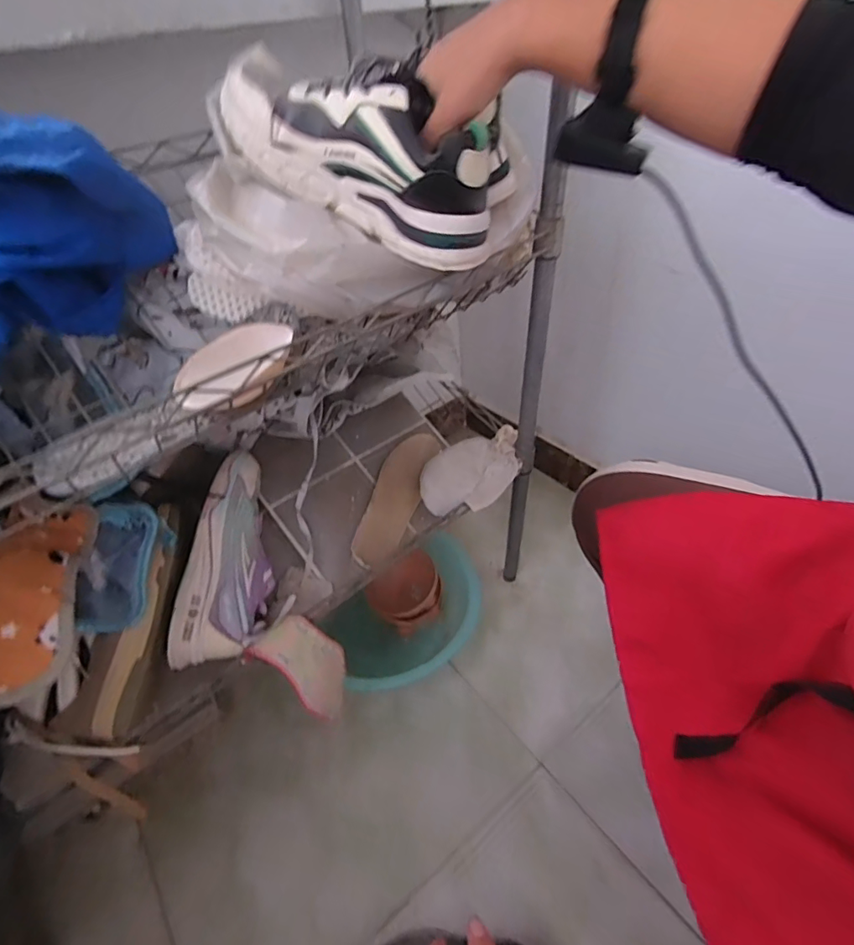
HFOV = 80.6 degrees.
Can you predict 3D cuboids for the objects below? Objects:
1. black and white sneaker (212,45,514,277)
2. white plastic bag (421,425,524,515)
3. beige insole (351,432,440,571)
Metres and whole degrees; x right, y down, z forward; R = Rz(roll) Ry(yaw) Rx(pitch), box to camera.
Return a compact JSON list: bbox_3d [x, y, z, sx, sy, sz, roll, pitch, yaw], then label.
[{"bbox_3d":[-0.059,-0.289,0.441,0.269,0.104,0.088,28,47,4],"label":"black and white sneaker"},{"bbox_3d":[0.071,-0.002,0.752,0.171,0.052,0.102,-33,47,-28],"label":"white plastic bag"},{"bbox_3d":[-0.044,0.033,0.742,0.067,0.012,0.242,31,56,-14],"label":"beige insole"}]

